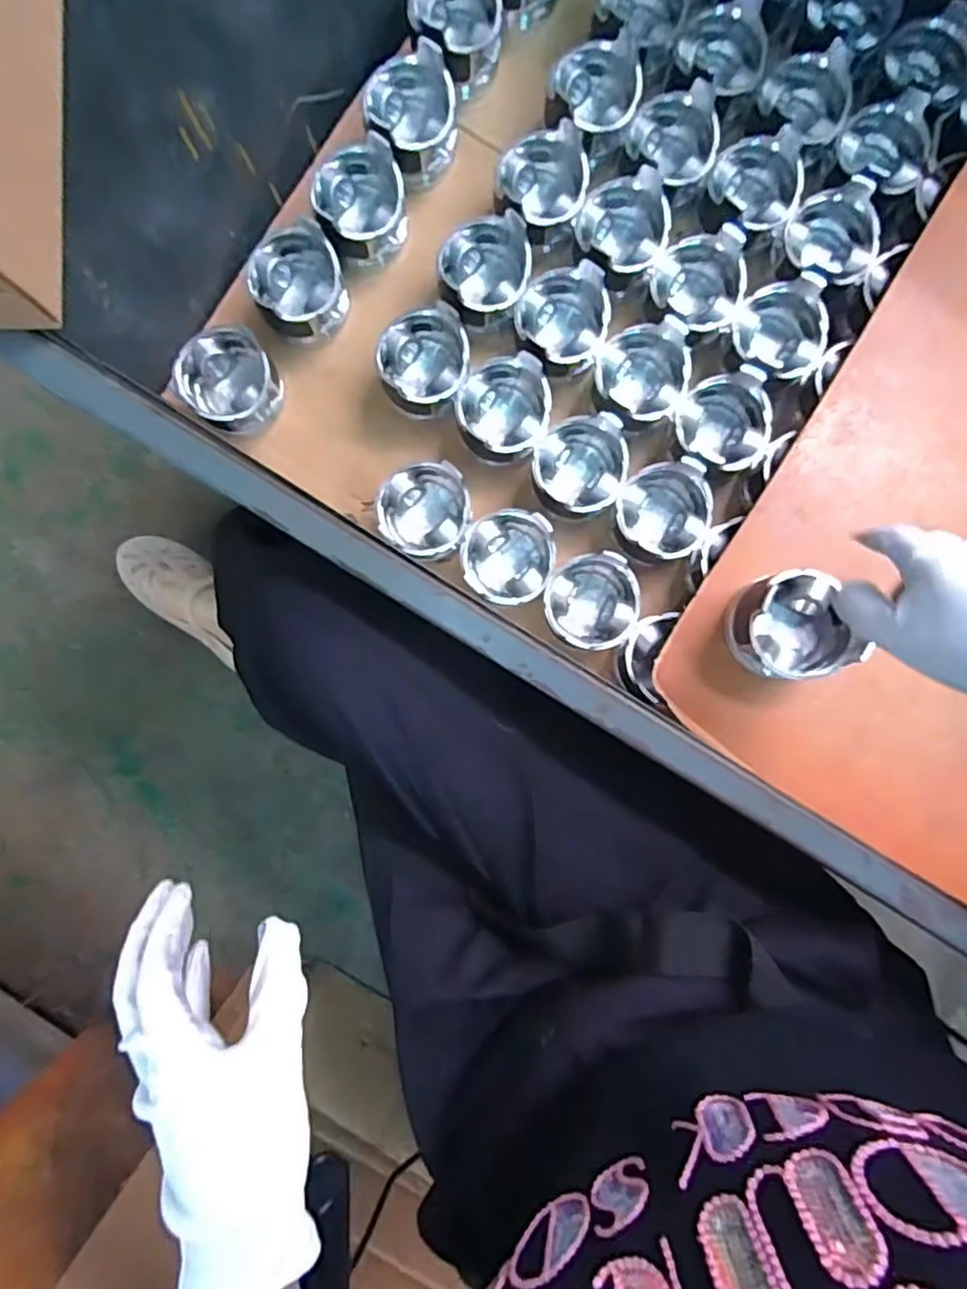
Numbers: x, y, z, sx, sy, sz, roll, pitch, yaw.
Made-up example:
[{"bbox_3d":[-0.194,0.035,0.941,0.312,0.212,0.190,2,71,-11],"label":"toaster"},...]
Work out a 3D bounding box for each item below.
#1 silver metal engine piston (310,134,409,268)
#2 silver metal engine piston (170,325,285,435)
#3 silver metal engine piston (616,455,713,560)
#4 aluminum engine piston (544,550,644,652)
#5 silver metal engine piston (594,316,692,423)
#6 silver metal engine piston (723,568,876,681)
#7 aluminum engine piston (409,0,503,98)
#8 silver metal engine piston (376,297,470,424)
[{"bbox_3d":[-0.117,-0.417,0.625,0.086,0.084,0.087,-20,88,0],"label":"silver metal engine piston"},{"bbox_3d":[-0.240,-0.252,0.621,0.084,0.055,0.089,0,88,1],"label":"silver metal engine piston"},{"bbox_3d":[0.166,-0.122,0.606,0.084,0.061,0.083,0,88,1],"label":"silver metal engine piston"},{"bbox_3d":[0.099,-0.039,0.603,0.085,0.061,0.084,0,88,1],"label":"aluminum engine piston"},{"bbox_3d":[0.147,-0.251,0.611,0.085,0.056,0.087,5,88,1],"label":"silver metal engine piston"},{"bbox_3d":[0.248,-0.014,0.528,0.078,0.061,0.085,0,88,1],"label":"silver metal engine piston"},{"bbox_3d":[-0.024,-0.581,0.625,0.088,0.081,0.096,-5,88,1],"label":"aluminum engine piston"},{"bbox_3d":[-0.055,-0.268,0.611,0.086,0.052,0.092,-3,88,1],"label":"silver metal engine piston"}]

